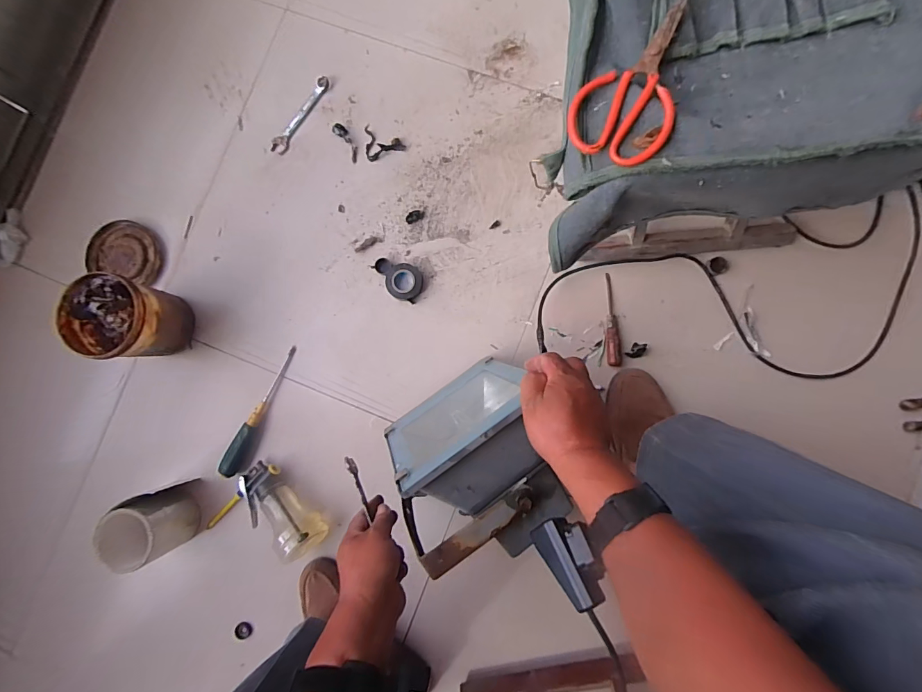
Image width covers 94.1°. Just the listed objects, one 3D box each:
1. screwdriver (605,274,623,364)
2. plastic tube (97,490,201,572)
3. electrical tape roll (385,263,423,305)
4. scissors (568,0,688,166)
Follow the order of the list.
[{"bbox_3d":[0.236,-0.041,0.675,0.020,0.018,0.145,-4,89,3],"label":"screwdriver"},{"bbox_3d":[-0.503,0.293,0.705,0.105,0.107,0.101,0,89,3],"label":"plastic tube"},{"bbox_3d":[-0.093,-0.105,0.704,0.059,0.017,0.058,17,90,4],"label":"electrical tape roll"},{"bbox_3d":[0.161,-0.246,0.402,0.090,0.026,0.144,21,88,4],"label":"scissors"}]

